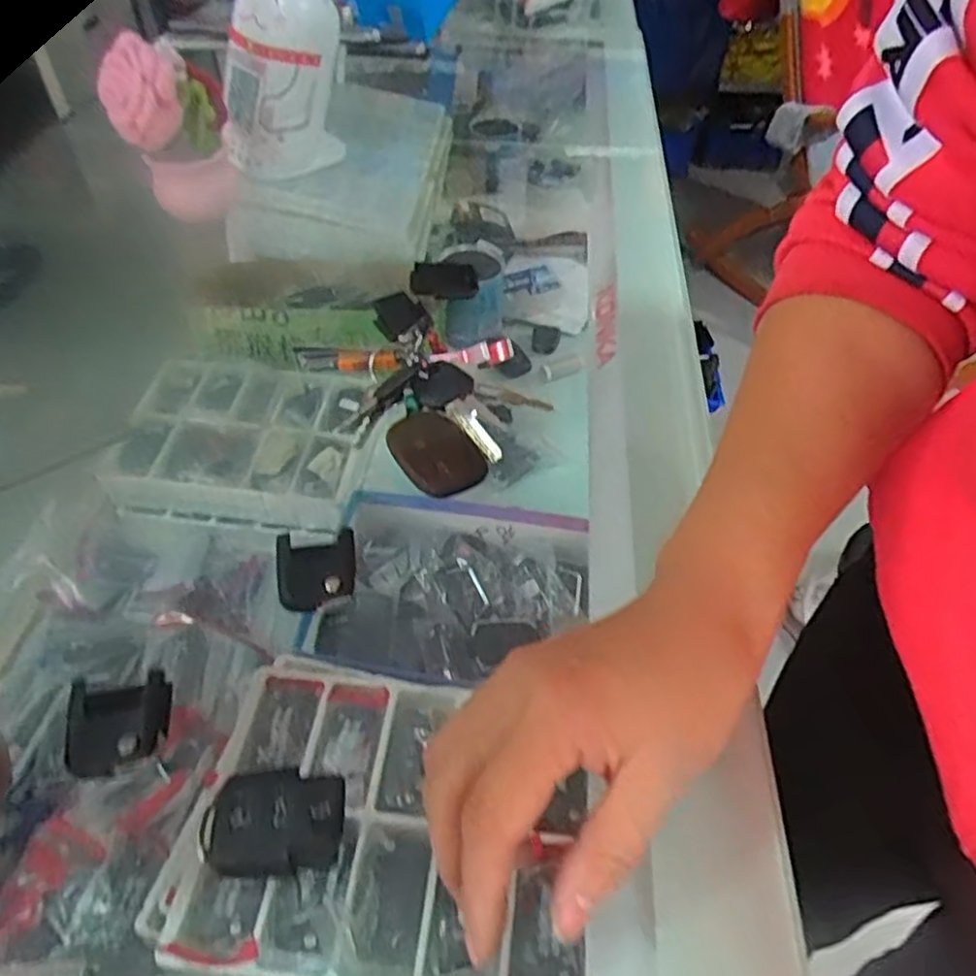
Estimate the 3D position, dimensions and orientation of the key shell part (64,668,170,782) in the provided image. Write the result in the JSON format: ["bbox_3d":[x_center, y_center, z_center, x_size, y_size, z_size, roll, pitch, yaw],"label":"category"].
[{"bbox_3d":[-0.135,0.084,0.256,0.032,0.012,0.037,-12,50,-12],"label":"key shell part"}]

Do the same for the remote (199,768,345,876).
[{"bbox_3d":[-0.072,0.111,0.234,0.046,0.008,0.030,-4,49,-5],"label":"remote"}]

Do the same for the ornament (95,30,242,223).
[{"bbox_3d":[-0.214,-0.244,0.482,0.073,0.121,0.088,-17,51,-16],"label":"ornament"}]

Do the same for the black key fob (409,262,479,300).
[{"bbox_3d":[-0.029,-0.137,0.466,0.044,0.018,0.020,-9,49,-9],"label":"black key fob"}]

